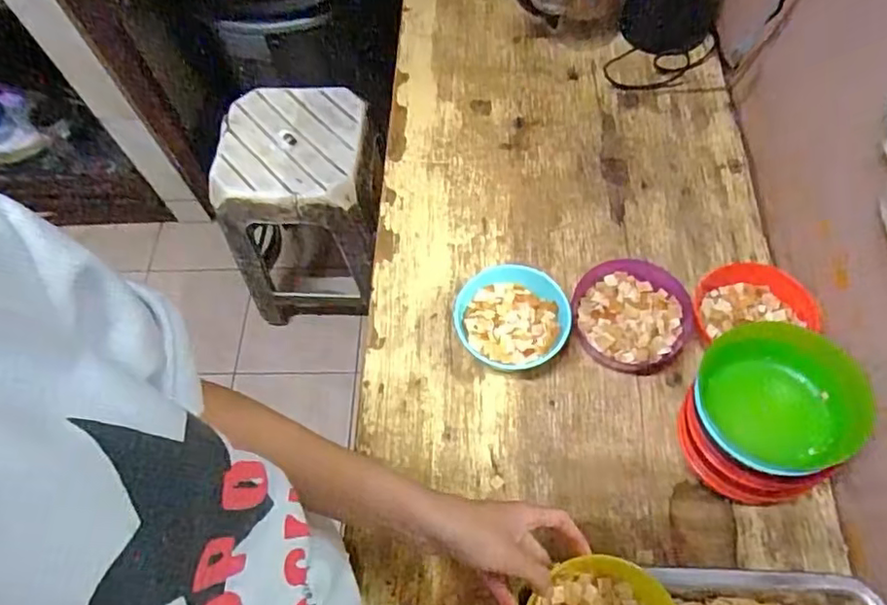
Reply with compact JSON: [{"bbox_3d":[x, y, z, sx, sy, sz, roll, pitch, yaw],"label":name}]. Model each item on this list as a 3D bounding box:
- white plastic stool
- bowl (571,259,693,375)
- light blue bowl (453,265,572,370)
[{"bbox_3d":[-0.281,-0.198,1.328,0.309,0.425,0.311,2,62,6],"label":"white plastic stool"},{"bbox_3d":[0.196,0.015,0.627,0.115,0.037,0.113,5,63,5],"label":"bowl"},{"bbox_3d":[0.070,0.023,0.616,0.113,0.058,0.104,-1,62,2],"label":"light blue bowl"}]

